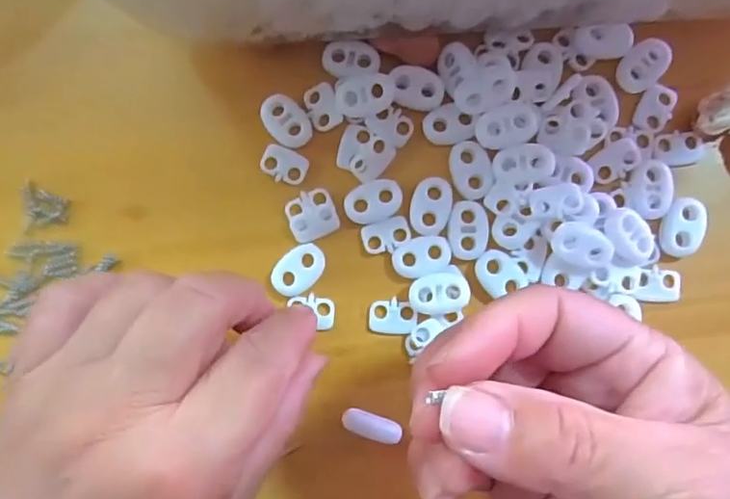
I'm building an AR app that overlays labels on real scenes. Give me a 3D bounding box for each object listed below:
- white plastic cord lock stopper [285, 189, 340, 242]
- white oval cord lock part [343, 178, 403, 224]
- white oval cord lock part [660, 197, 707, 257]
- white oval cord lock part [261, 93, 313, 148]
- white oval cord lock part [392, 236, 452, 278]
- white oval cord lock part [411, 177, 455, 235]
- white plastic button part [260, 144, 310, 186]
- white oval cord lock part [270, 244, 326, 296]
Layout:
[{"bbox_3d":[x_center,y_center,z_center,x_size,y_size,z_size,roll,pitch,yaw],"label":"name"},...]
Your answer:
[{"bbox_3d":[-0.021,-0.013,0.218,0.018,0.004,0.017,-19,87,2],"label":"white plastic cord lock stopper"},{"bbox_3d":[0.004,-0.018,0.216,0.022,0.004,0.016,-21,87,2],"label":"white oval cord lock part"},{"bbox_3d":[0.119,-0.008,0.209,0.013,0.004,0.022,9,88,3],"label":"white oval cord lock part"},{"bbox_3d":[-0.030,-0.050,0.219,0.015,0.005,0.022,-42,86,0],"label":"white oval cord lock part"},{"bbox_3d":[0.022,0.002,0.214,0.022,0.004,0.014,-21,87,2],"label":"white oval cord lock part"},{"bbox_3d":[0.025,-0.016,0.215,0.015,0.004,0.022,15,88,3],"label":"white oval cord lock part"},{"bbox_3d":[-0.031,-0.033,0.220,0.018,0.004,0.013,18,88,3],"label":"white plastic button part"},{"bbox_3d":[-0.025,0.008,0.217,0.015,0.004,0.022,42,90,4],"label":"white oval cord lock part"}]

